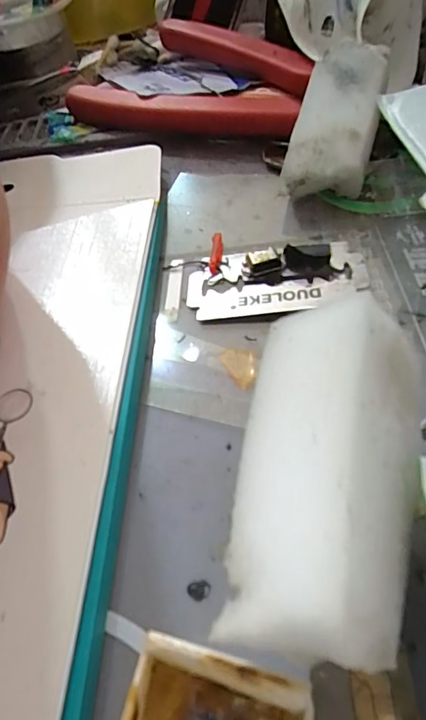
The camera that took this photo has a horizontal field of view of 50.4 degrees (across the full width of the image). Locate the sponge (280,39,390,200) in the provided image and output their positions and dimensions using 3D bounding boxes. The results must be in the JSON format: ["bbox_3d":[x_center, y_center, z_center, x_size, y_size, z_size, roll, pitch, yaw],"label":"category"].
[{"bbox_3d":[0.034,-0.068,0.125,0.021,0.012,0.045,11,77,13],"label":"sponge"}]

